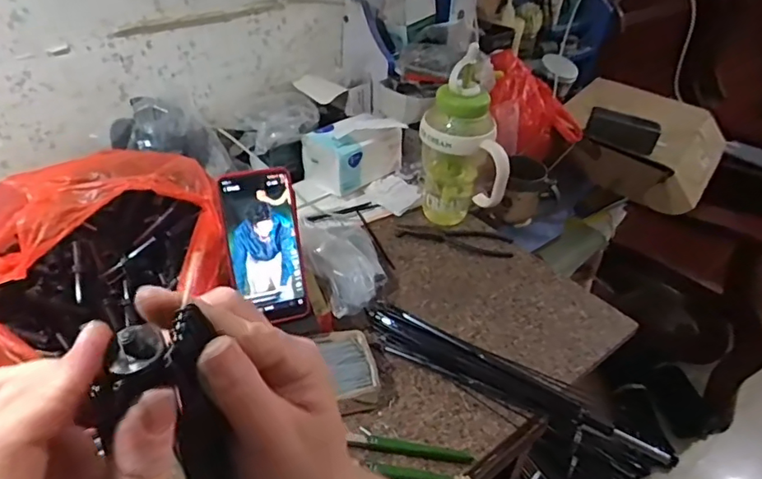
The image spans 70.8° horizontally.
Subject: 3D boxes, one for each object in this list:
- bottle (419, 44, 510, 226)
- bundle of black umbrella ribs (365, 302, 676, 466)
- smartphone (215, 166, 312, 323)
[{"bbox_3d":[0.116,-0.126,0.777,0.118,0.266,0.111,3,38,2],"label":"bottle"},{"bbox_3d":[0.140,0.152,0.600,0.343,0.029,0.051,19,41,21],"label":"bundle of black umbrella ribs"},{"bbox_3d":[-0.121,0.009,0.570,0.079,0.160,0.007,-15,11,-14],"label":"smartphone"}]

